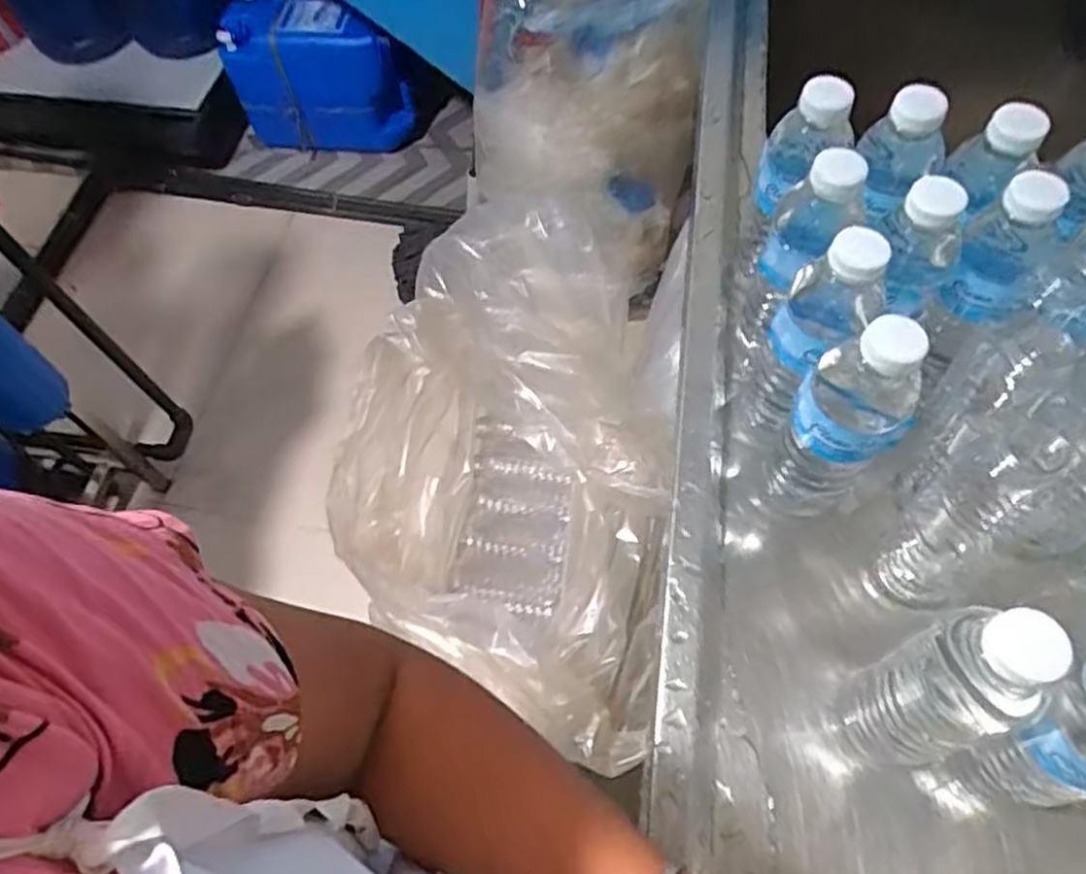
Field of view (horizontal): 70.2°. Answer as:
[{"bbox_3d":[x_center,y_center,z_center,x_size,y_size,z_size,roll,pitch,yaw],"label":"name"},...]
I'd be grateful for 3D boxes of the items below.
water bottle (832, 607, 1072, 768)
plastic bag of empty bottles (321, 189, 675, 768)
[{"bbox_3d":[0.207,0.131,0.395,0.058,0.179,0.053,-16,62,-5],"label":"water bottle"},{"bbox_3d":[-0.058,0.056,0.926,0.371,0.298,0.580,-7,61,0],"label":"plastic bag of empty bottles"}]

